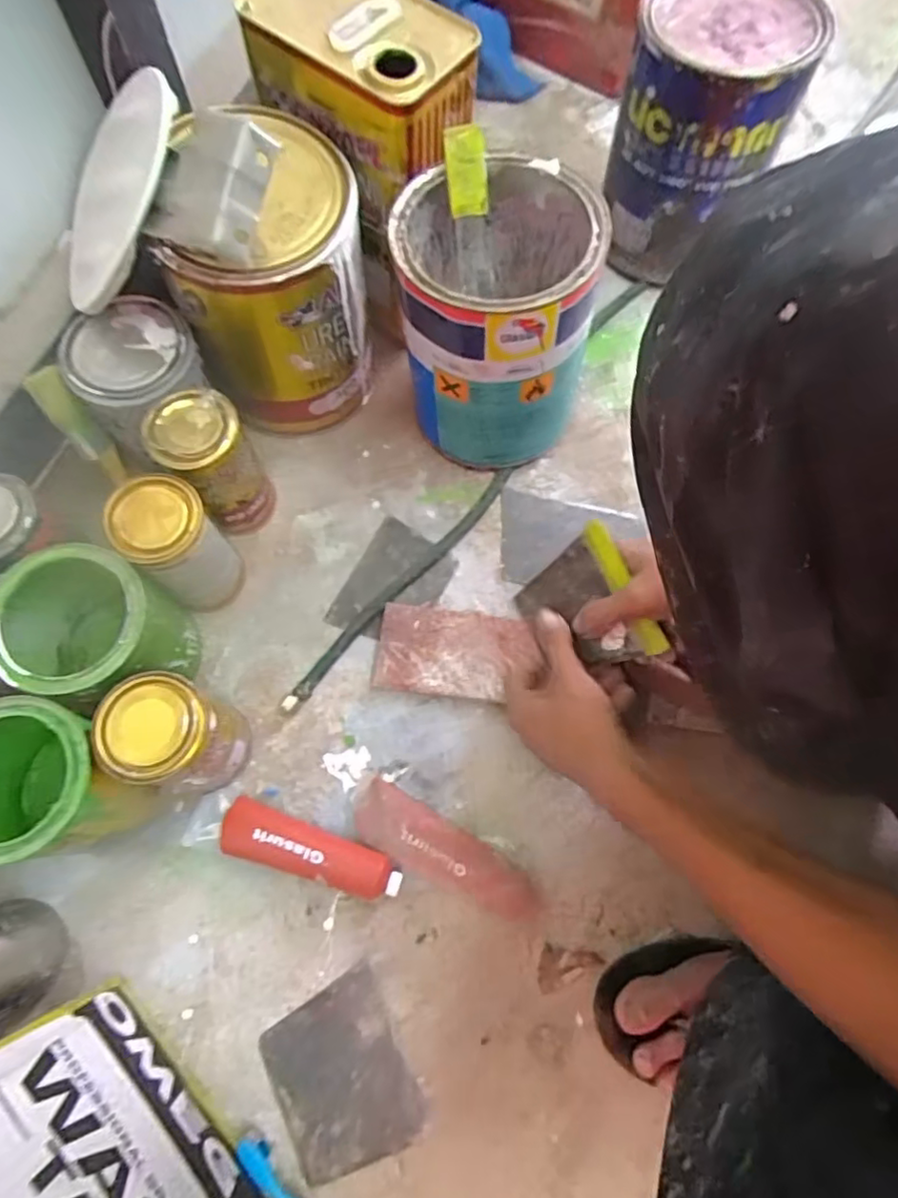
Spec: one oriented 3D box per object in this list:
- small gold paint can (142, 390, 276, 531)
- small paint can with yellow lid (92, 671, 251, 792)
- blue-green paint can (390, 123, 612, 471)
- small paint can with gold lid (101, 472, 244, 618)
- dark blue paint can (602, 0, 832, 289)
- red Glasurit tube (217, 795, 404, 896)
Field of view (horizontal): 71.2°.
[{"bbox_3d":[-0.203,-0.114,0.551,0.069,0.139,0.070,-33,76,-12],"label":"small gold paint can"},{"bbox_3d":[-0.198,0.105,0.474,0.066,0.138,0.068,1,72,-2],"label":"small paint can with yellow lid"},{"bbox_3d":[0.038,-0.243,0.563,0.164,0.213,0.168,3,72,-1],"label":"blue-green paint can"},{"bbox_3d":[-0.220,-0.040,0.525,0.065,0.131,0.068,1,72,-2],"label":"small paint can with gold lid"},{"bbox_3d":[0.243,-0.462,0.638,0.150,0.209,0.158,1,72,-2],"label":"dark blue paint can"},{"bbox_3d":[-0.113,0.205,0.506,0.150,0.028,0.043,20,72,5],"label":"red Glasurit tube"}]

